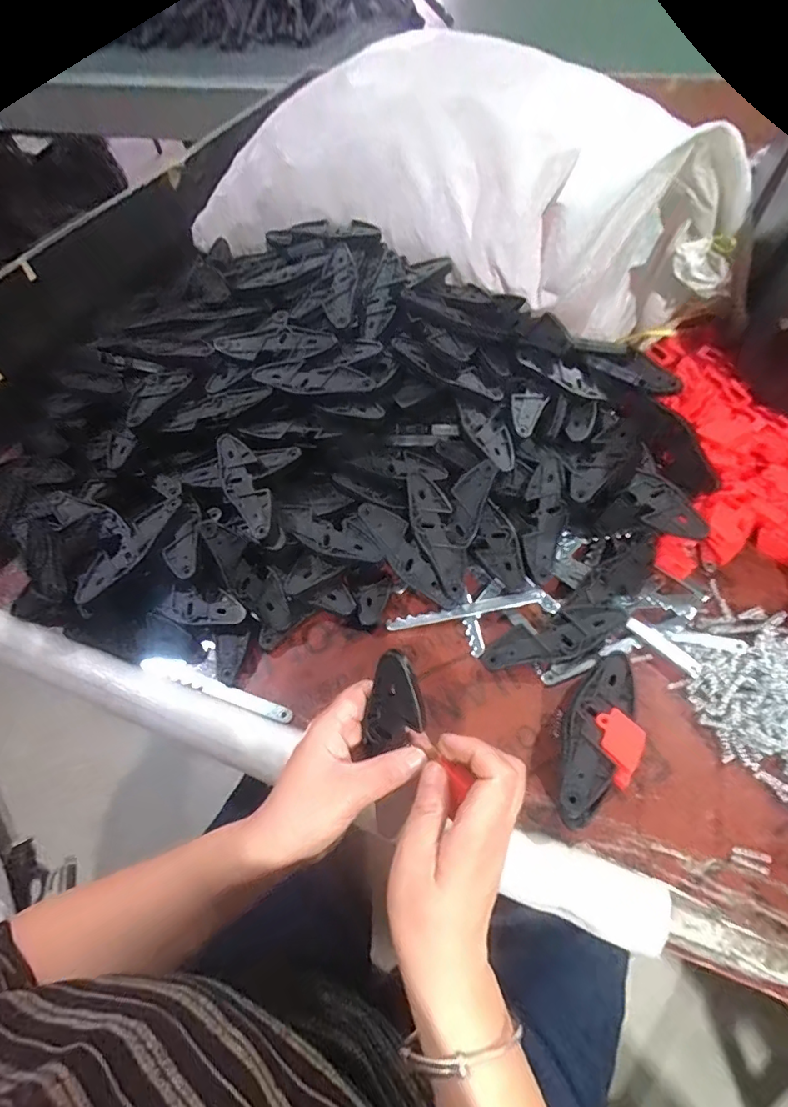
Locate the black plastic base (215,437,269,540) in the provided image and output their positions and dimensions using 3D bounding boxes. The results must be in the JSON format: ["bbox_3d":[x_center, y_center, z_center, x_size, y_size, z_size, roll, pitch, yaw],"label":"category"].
[{"bbox_3d":[-0.142,-0.065,0.466,0.037,0.027,0.115,-22,58,-10],"label":"black plastic base"}]

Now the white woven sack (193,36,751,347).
[{"bbox_3d":[0.058,-0.441,0.594,0.671,0.184,0.268,21,61,18],"label":"white woven sack"}]

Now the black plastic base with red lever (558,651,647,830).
[{"bbox_3d":[0.159,0.142,0.382,0.057,0.040,0.129,12,59,13],"label":"black plastic base with red lever"}]

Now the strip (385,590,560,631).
[{"bbox_3d":[0.072,0.054,0.460,0.156,0.016,0.019,-7,56,0],"label":"strip"}]

